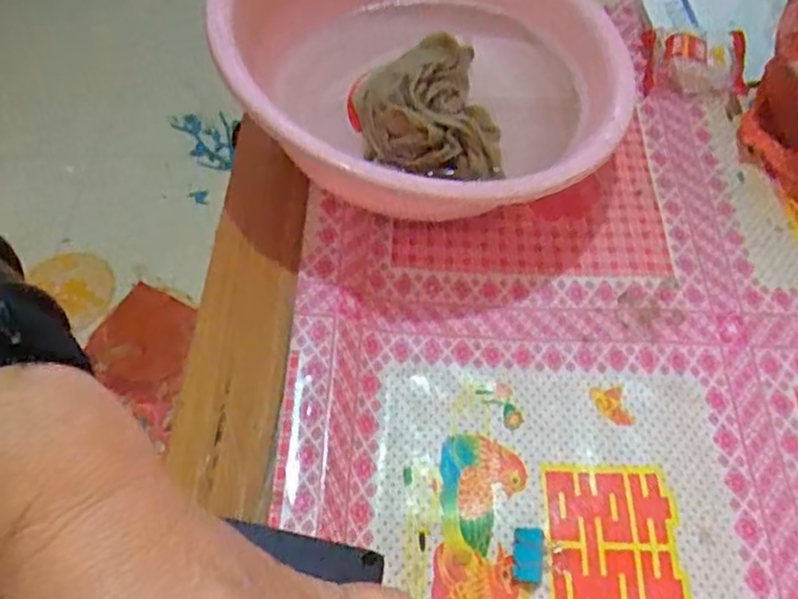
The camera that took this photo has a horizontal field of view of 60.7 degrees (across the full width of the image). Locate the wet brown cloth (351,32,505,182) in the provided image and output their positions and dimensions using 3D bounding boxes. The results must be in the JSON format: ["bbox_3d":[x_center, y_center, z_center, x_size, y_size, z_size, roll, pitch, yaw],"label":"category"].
[{"bbox_3d":[0.023,-0.154,0.563,0.116,0.055,0.121,-3,58,1],"label":"wet brown cloth"}]

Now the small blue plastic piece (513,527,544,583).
[{"bbox_3d":[0.083,0.163,0.437,0.018,0.004,0.034,6,59,5],"label":"small blue plastic piece"}]

